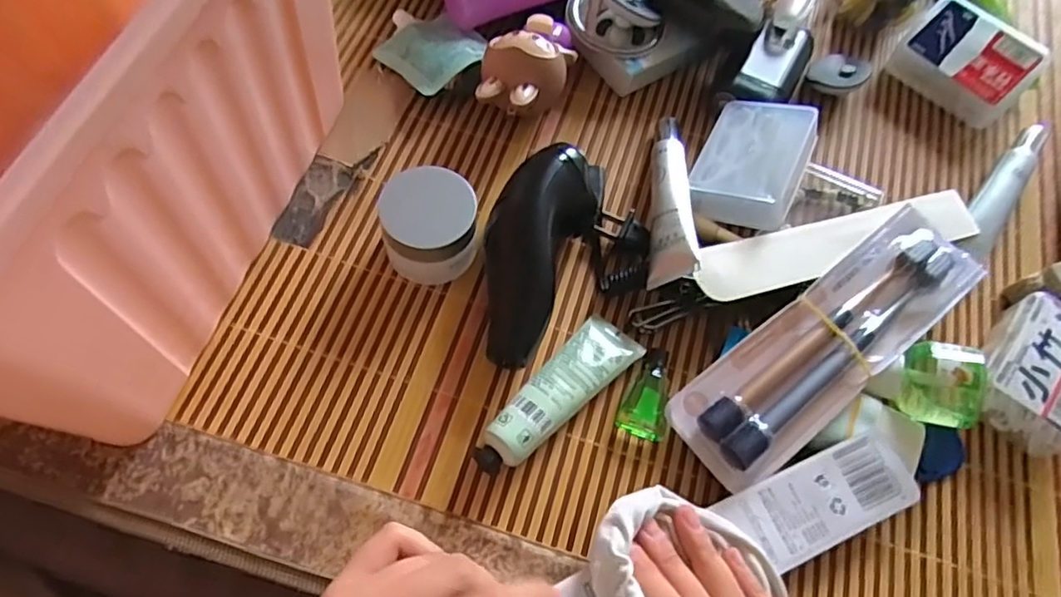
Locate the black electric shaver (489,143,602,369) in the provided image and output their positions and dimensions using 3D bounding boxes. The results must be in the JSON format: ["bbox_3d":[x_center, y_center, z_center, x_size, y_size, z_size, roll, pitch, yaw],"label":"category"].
[{"bbox_3d":[0.002,-0.030,0.354,0.052,0.049,0.141,24,65,6],"label":"black electric shaver"}]

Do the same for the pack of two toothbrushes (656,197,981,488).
[{"bbox_3d":[0.172,0.022,0.352,0.209,0.028,0.060,-33,72,-19],"label":"pack of two toothbrushes"}]

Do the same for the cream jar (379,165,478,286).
[{"bbox_3d":[-0.056,-0.043,0.355,0.050,0.044,0.053,2,65,-4],"label":"cream jar"}]

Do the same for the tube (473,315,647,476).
[{"bbox_3d":[0.015,0.049,0.331,0.034,0.025,0.109,43,68,14],"label":"tube"}]

